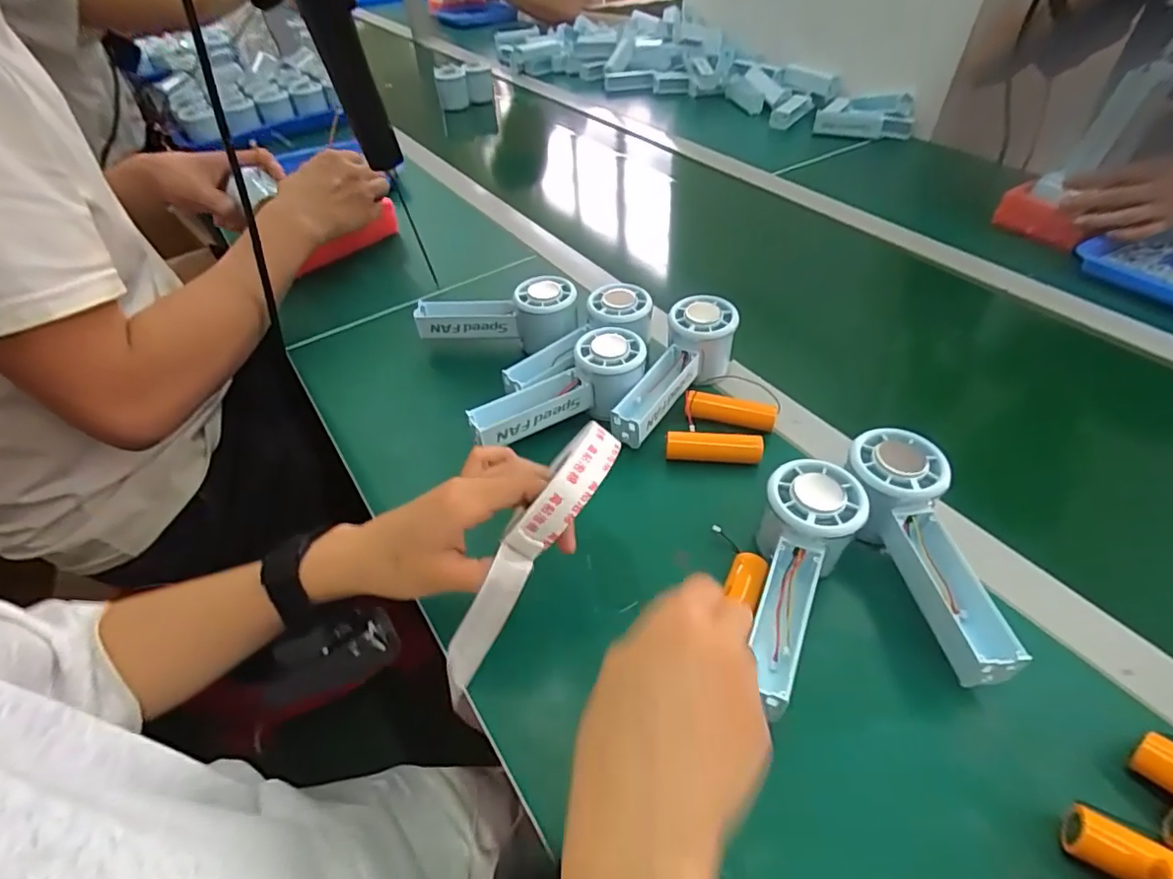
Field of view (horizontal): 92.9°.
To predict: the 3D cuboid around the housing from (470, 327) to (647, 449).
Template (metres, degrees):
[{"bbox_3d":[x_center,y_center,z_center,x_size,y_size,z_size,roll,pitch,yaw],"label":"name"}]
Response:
[{"bbox_3d":[-0.020,-0.039,0.447,0.148,0.034,0.060,-28,51,-8],"label":"housing"}]

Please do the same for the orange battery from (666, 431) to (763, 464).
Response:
[{"bbox_3d":[0.099,0.007,0.432,0.072,0.022,0.017,5,46,5],"label":"orange battery"}]

